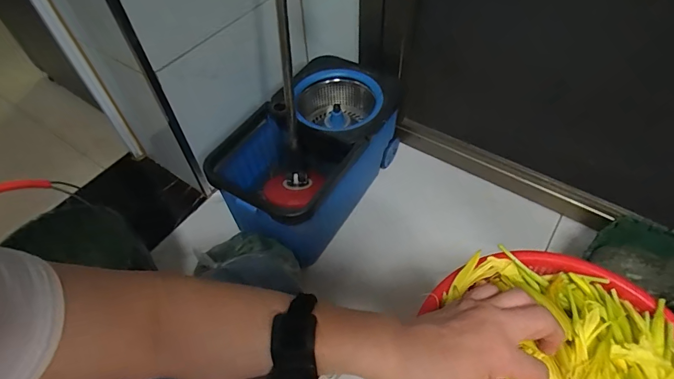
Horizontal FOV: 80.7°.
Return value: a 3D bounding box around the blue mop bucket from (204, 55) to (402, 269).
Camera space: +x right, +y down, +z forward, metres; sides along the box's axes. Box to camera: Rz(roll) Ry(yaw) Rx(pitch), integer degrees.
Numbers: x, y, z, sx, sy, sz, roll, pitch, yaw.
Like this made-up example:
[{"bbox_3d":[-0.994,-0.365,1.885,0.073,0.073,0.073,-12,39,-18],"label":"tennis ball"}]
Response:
[{"bbox_3d":[-0.051,-0.083,0.972,0.264,0.248,0.491,31,61,19],"label":"blue mop bucket"}]

